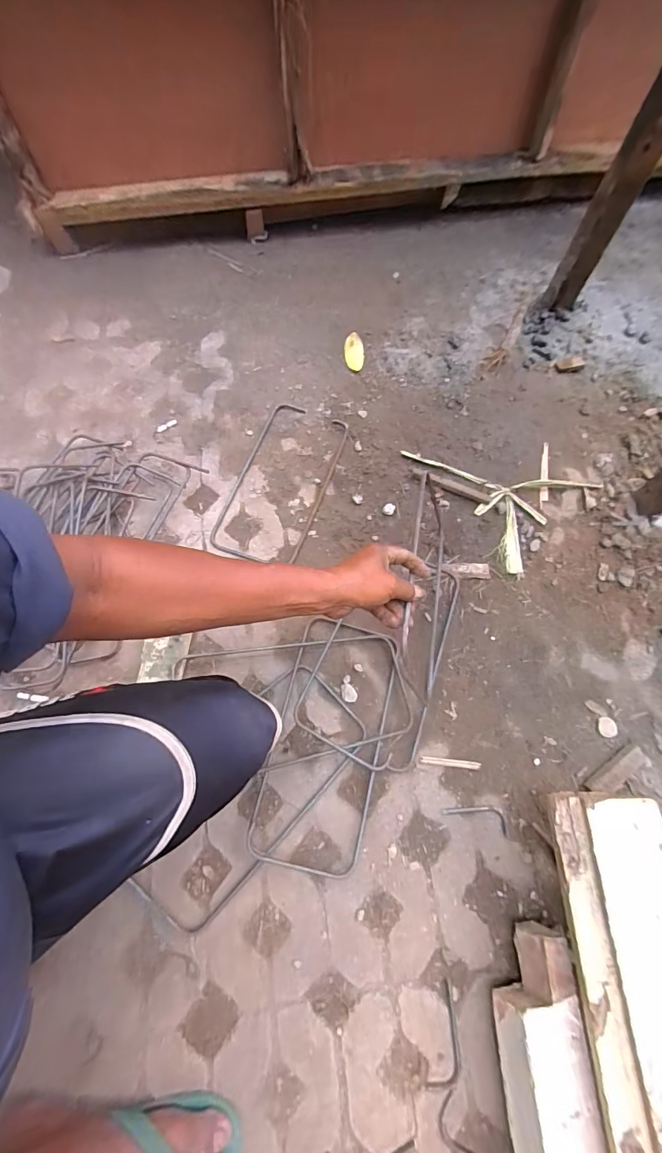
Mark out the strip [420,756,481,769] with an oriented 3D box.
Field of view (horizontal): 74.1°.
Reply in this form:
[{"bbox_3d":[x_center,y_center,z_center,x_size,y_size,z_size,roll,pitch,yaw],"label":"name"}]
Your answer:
[{"bbox_3d":[0.180,0.280,0.660,0.089,0.005,0.010,6,69,3],"label":"strip"}]

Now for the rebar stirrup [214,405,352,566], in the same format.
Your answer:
[{"bbox_3d":[-0.093,-0.191,0.858,0.167,0.009,0.348,18,70,8],"label":"rebar stirrup"}]

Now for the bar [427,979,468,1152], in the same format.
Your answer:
[{"bbox_3d":[0.142,0.598,0.523,0.056,0.016,0.167,-13,69,-4],"label":"bar"}]

